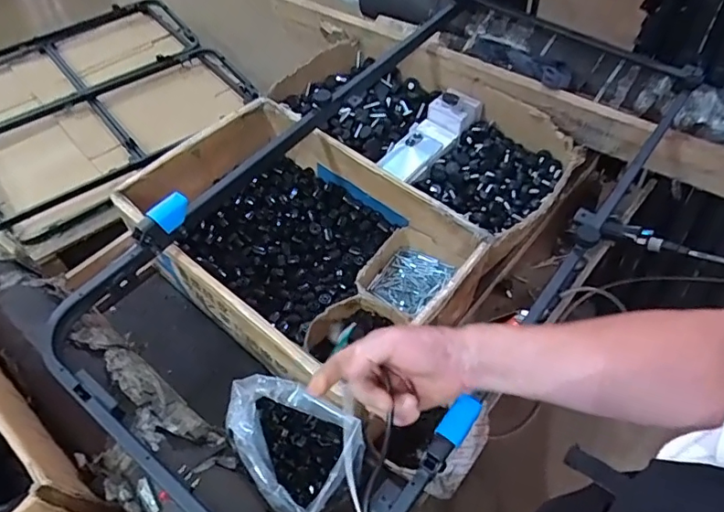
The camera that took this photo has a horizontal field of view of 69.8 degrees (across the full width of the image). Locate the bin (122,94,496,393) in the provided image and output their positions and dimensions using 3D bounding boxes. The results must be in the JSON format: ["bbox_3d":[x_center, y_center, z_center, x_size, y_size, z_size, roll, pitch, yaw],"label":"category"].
[{"bbox_3d":[-0.104,-0.023,0.878,0.549,0.164,0.359,37,63,23],"label":"bin"}]

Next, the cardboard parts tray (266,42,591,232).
[{"bbox_3d":[0.107,-0.266,1.062,0.633,0.099,0.324,37,63,23],"label":"cardboard parts tray"}]

